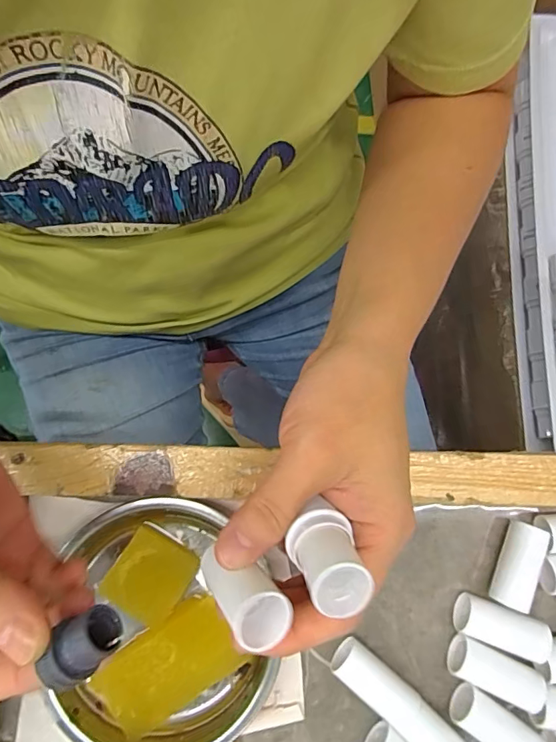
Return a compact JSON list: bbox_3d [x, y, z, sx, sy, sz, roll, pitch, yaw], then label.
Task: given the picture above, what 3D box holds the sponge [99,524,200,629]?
[{"bbox_3d":[-0.071,0.114,0.251,0.040,0.015,0.040,31,82,6],"label":"sponge"}]

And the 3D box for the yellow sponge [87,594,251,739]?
[{"bbox_3d":[-0.060,0.160,0.242,0.075,0.007,0.044,-33,81,-5],"label":"yellow sponge"}]

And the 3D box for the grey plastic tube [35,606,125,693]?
[{"bbox_3d":[-0.070,0.097,0.158,0.026,0.015,0.018,-35,81,-5],"label":"grey plastic tube"}]

